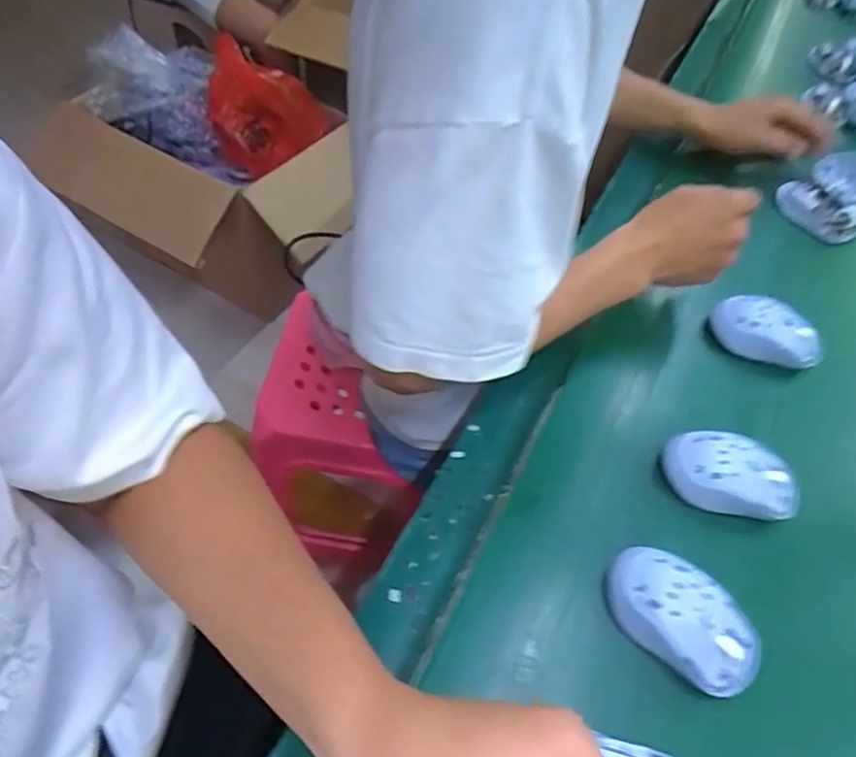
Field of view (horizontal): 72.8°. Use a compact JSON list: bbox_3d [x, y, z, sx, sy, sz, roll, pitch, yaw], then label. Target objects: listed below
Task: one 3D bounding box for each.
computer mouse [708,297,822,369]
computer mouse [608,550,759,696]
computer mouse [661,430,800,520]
[{"bbox_3d":[0.320,-0.042,0.552,0.100,0.043,0.050,22,57,9],"label":"computer mouse"},{"bbox_3d":[0.171,0.160,0.392,0.103,0.035,0.060,34,60,17],"label":"computer mouse"},{"bbox_3d":[0.240,0.076,0.459,0.094,0.034,0.054,16,56,5],"label":"computer mouse"}]

